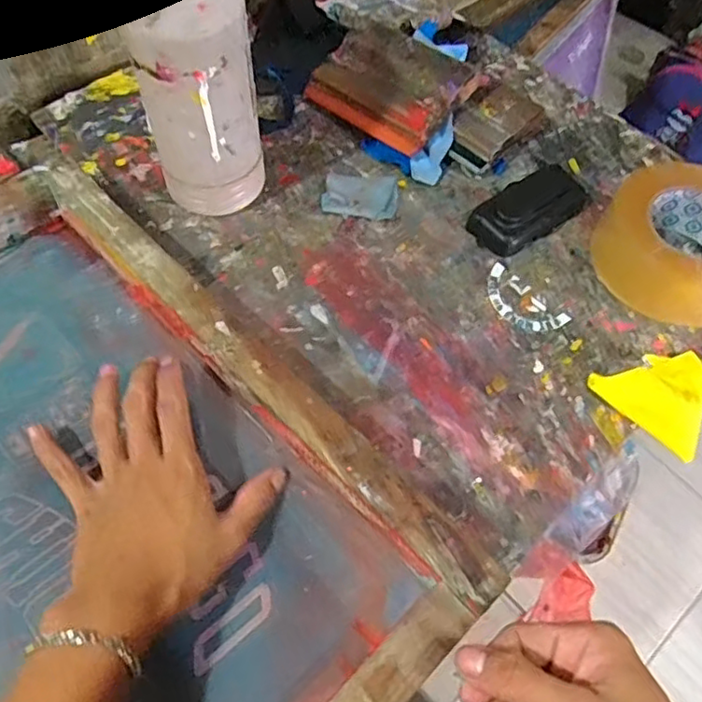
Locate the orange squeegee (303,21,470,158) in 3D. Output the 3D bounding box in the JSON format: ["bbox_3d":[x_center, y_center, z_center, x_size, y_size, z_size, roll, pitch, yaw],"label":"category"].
[{"bbox_3d":[0.032,-0.243,0.564,0.134,0.026,0.095,37,88,24],"label":"orange squeegee"}]

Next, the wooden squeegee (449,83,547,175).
[{"bbox_3d":[0.128,-0.206,0.565,0.055,0.035,0.100,38,64,17],"label":"wooden squeegee"}]

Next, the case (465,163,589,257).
[{"bbox_3d":[0.157,-0.127,0.529,0.124,0.020,0.056,-35,67,-22],"label":"case"}]

